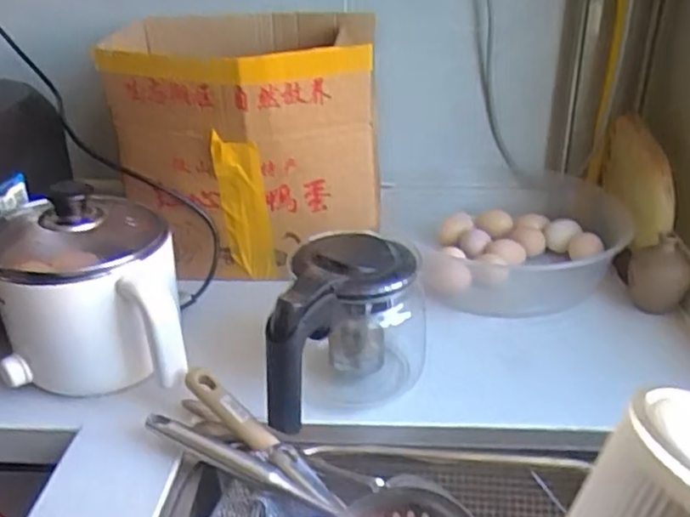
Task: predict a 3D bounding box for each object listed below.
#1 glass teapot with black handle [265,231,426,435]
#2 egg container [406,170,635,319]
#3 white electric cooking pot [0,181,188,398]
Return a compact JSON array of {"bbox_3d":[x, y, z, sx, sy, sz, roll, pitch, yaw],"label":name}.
[{"bbox_3d":[0.002,0.068,0.585,0.110,0.137,0.159,9,30,17],"label":"glass teapot with black handle"},{"bbox_3d":[0.193,-0.027,0.811,0.222,0.077,0.234,5,29,10],"label":"egg container"},{"bbox_3d":[-0.242,0.029,0.618,0.163,0.154,0.196,-11,30,-17],"label":"white electric cooking pot"}]

